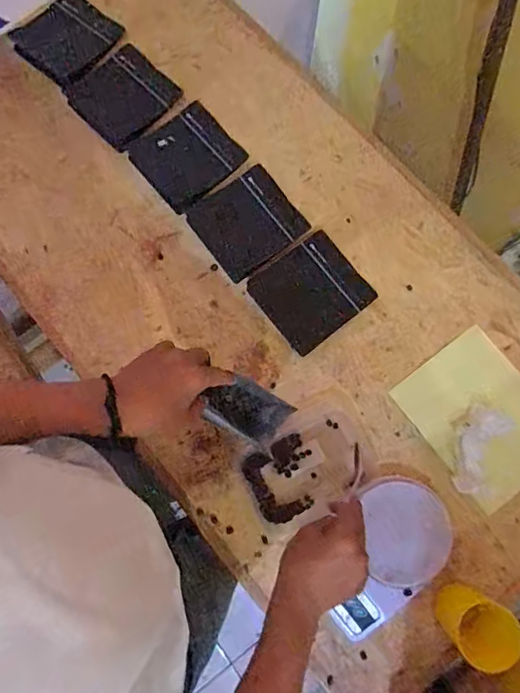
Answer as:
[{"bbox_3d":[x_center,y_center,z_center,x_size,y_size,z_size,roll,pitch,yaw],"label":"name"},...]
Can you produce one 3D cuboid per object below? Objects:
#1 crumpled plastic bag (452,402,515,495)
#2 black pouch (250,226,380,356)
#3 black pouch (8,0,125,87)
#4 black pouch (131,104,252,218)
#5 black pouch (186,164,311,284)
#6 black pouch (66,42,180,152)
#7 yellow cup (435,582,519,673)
[{"bbox_3d":[0.292,0.139,0.636,0.050,0.027,0.116,27,82,6],"label":"crumpled plastic bag"},{"bbox_3d":[0.074,-0.080,0.691,0.141,0.007,0.135,-37,81,-5],"label":"black pouch"},{"bbox_3d":[-0.324,-0.516,0.783,0.143,0.011,0.137,40,83,7],"label":"black pouch"},{"bbox_3d":[-0.115,-0.299,0.739,0.140,0.010,0.129,-39,81,-5],"label":"black pouch"},{"bbox_3d":[-0.020,-0.189,0.720,0.142,0.008,0.138,-35,81,-5],"label":"black pouch"},{"bbox_3d":[-0.223,-0.409,0.771,0.148,0.012,0.143,44,84,8],"label":"black pouch"},{"bbox_3d":[0.251,0.324,0.559,0.071,0.093,0.071,-39,81,-5],"label":"yellow cup"}]

